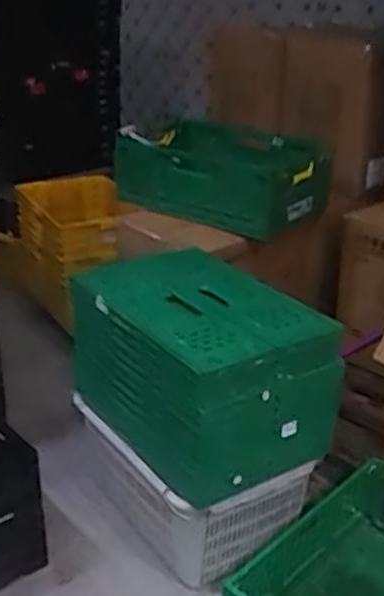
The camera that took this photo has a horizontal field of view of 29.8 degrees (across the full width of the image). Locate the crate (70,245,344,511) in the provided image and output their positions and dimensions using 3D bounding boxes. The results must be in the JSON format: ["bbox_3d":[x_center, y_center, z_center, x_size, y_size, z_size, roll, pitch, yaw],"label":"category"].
[{"bbox_3d":[-0.006,0.174,1.749,0.400,0.326,0.663,-18,30,-34],"label":"crate"}]

